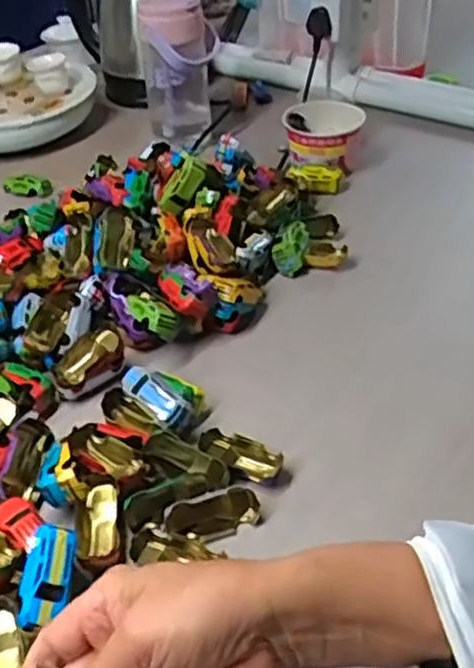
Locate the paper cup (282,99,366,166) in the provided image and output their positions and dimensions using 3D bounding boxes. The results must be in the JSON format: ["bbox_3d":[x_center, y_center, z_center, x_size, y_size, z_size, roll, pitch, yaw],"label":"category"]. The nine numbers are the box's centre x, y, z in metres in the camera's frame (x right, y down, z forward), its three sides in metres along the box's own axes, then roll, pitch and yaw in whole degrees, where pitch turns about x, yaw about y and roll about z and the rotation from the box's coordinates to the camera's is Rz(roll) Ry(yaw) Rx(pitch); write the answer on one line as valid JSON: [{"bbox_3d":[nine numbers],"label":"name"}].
[{"bbox_3d":[0.102,-0.240,0.860,0.094,0.058,0.076,6,41,11],"label":"paper cup"}]

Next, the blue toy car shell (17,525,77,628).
[{"bbox_3d":[-0.119,0.150,0.446,0.027,0.012,0.061,3,60,8],"label":"blue toy car shell"}]

